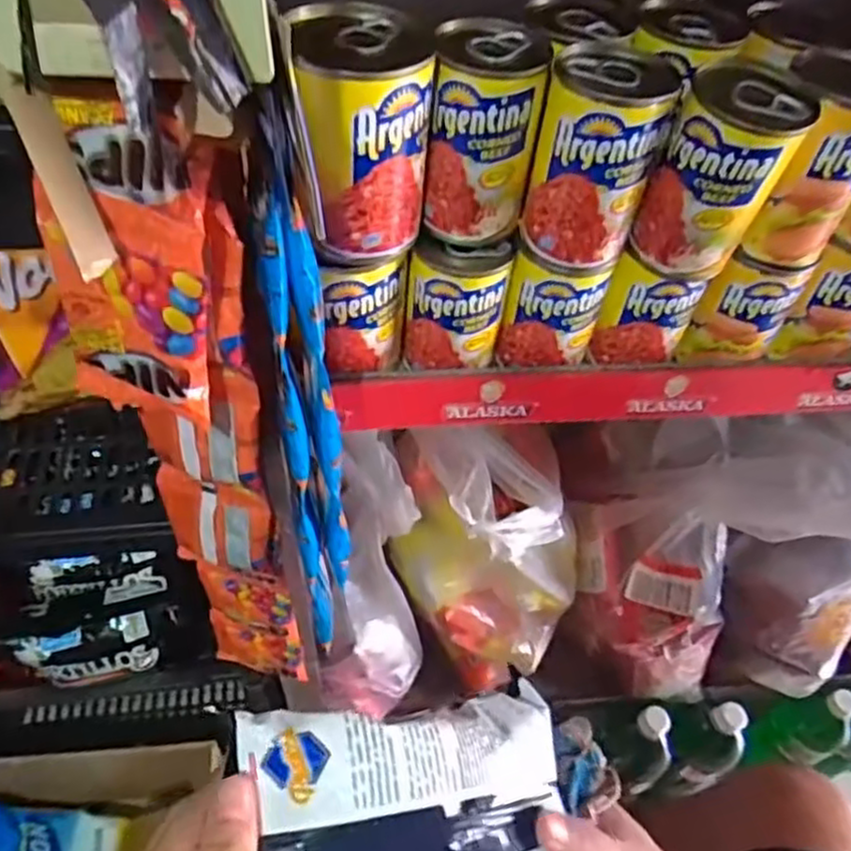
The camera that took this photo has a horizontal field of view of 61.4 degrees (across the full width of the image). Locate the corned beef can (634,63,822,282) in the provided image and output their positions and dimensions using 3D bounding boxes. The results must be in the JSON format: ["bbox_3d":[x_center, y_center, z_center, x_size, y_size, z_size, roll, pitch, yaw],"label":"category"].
[{"bbox_3d":[0.136,-0.117,0.334,0.051,0.089,0.052,2,51,-3],"label":"corned beef can"}]

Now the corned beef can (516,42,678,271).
[{"bbox_3d":[0.081,-0.127,0.336,0.057,0.085,0.064,18,52,9],"label":"corned beef can"}]

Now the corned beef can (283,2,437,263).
[{"bbox_3d":[-0.027,-0.127,0.318,0.059,0.088,0.056,-2,52,-6],"label":"corned beef can"}]

